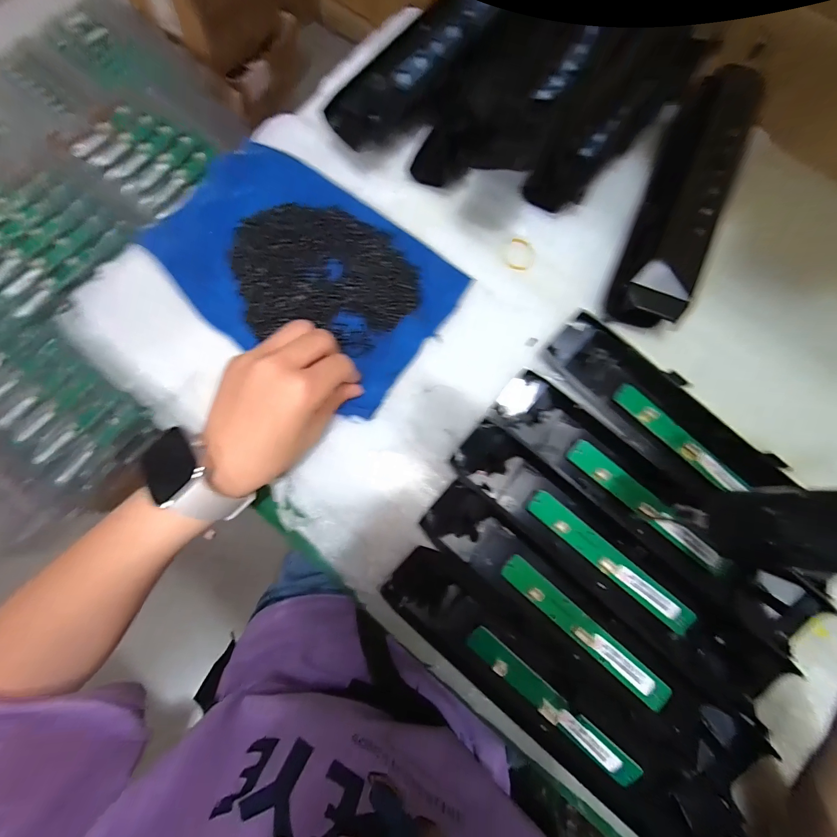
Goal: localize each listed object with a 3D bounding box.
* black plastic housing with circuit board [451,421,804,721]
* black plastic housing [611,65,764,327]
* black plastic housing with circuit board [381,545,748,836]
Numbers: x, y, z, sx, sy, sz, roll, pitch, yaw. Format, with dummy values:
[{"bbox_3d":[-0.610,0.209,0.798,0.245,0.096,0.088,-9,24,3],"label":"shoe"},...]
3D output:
[{"bbox_3d":[0.141,0.103,0.280,0.264,0.017,0.059,39,81,7],"label":"black plastic housing with circuit board"},{"bbox_3d":[0.236,-0.199,0.322,0.063,0.039,0.268,23,80,4],"label":"black plastic housing"},{"bbox_3d":[0.089,0.197,0.254,0.270,0.012,0.063,41,81,7],"label":"black plastic housing with circuit board"}]

